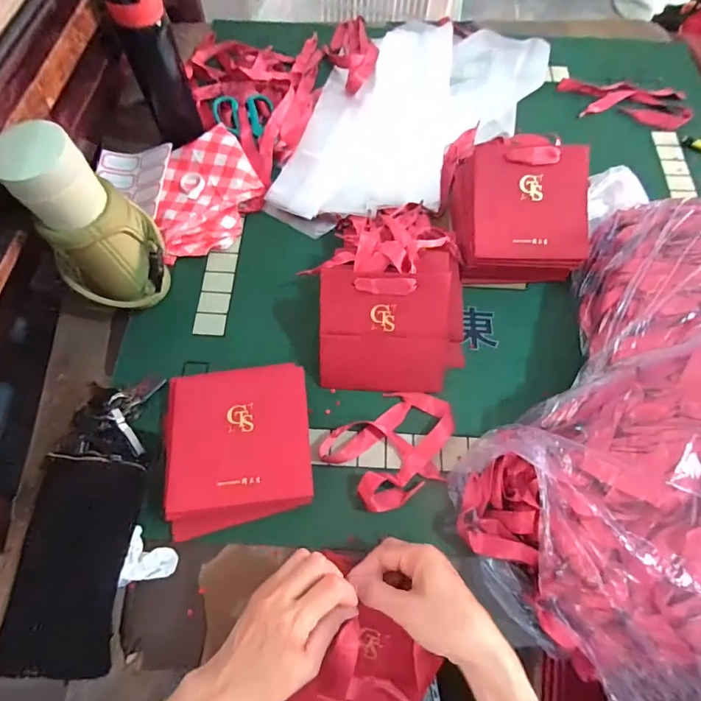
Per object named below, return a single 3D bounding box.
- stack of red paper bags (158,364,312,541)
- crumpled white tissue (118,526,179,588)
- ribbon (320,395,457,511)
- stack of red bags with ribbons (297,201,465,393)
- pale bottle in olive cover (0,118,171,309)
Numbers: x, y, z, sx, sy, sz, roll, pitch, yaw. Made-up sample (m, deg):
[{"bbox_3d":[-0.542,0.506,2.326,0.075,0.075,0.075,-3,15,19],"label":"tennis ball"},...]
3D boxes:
[{"bbox_3d":[-0.119,0.100,0.472,0.152,0.037,0.167,-5,67,-4],"label":"stack of red paper bags"},{"bbox_3d":[-0.198,0.207,0.448,0.044,0.020,0.051,7,66,1],"label":"crumpled white tissue"},{"bbox_3d":[0.053,0.101,0.494,0.143,0.023,0.104,-36,72,-16],"label":"ribbon"},{"bbox_3d":[0.050,-0.081,0.528,0.166,0.089,0.239,2,66,-1],"label":"stack of red bags with ribbons"},{"bbox_3d":[-0.263,-0.117,0.470,0.105,0.218,0.079,-40,73,-19],"label":"pale bottle in olive cover"}]

